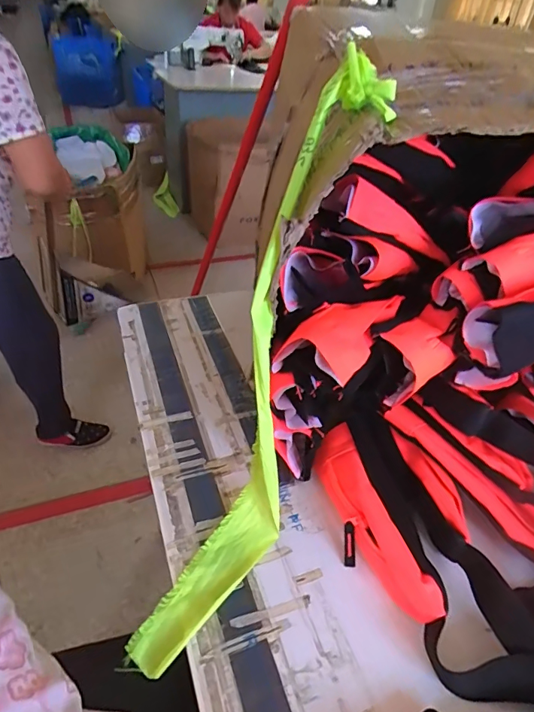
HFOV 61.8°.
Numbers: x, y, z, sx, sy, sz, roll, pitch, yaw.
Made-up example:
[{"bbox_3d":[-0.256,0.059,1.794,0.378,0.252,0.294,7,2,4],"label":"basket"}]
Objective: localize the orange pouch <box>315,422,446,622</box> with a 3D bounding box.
[{"bbox_3d":[0.108,0.179,0.497,0.054,0.048,0.220,-10,42,-16],"label":"orange pouch"}]

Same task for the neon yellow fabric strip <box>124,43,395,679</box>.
[{"bbox_3d":[-0.003,0.011,0.402,0.106,0.550,0.176,15,15,13],"label":"neon yellow fabric strip"}]

